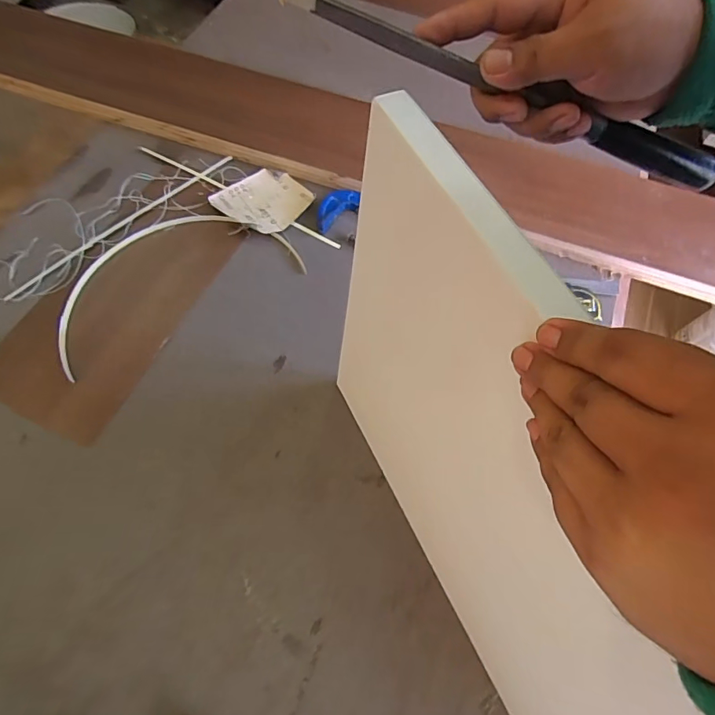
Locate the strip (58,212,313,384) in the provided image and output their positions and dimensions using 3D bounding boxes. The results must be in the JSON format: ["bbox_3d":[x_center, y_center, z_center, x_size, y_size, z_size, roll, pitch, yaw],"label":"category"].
[{"bbox_3d":[-0.308,-0.142,0.715,0.396,0.014,0.212,-30,70,-16],"label":"strip"}]

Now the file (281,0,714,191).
[{"bbox_3d":[0.115,-0.169,0.287,0.332,0.020,0.016,11,66,-17],"label":"file"}]

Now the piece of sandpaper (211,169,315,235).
[{"bbox_3d":[-0.167,-0.285,0.785,0.142,0.017,0.135,38,66,11],"label":"piece of sandpaper"}]

